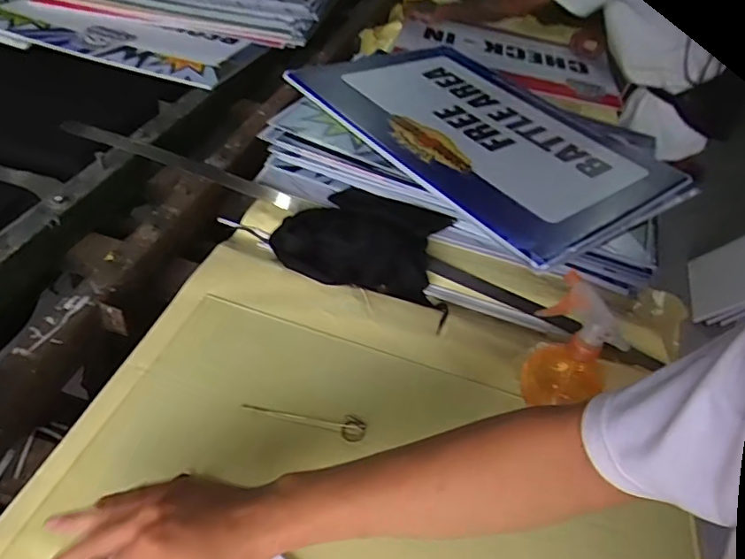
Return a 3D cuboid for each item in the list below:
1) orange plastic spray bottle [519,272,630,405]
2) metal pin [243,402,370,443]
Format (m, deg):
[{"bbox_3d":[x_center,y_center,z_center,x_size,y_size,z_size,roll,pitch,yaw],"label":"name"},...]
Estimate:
[{"bbox_3d":[0.219,0.078,0.565,0.083,0.157,0.052,27,46,16],"label":"orange plastic spray bottle"},{"bbox_3d":[-0.072,0.147,0.563,0.134,0.004,0.027,16,56,5],"label":"metal pin"}]

